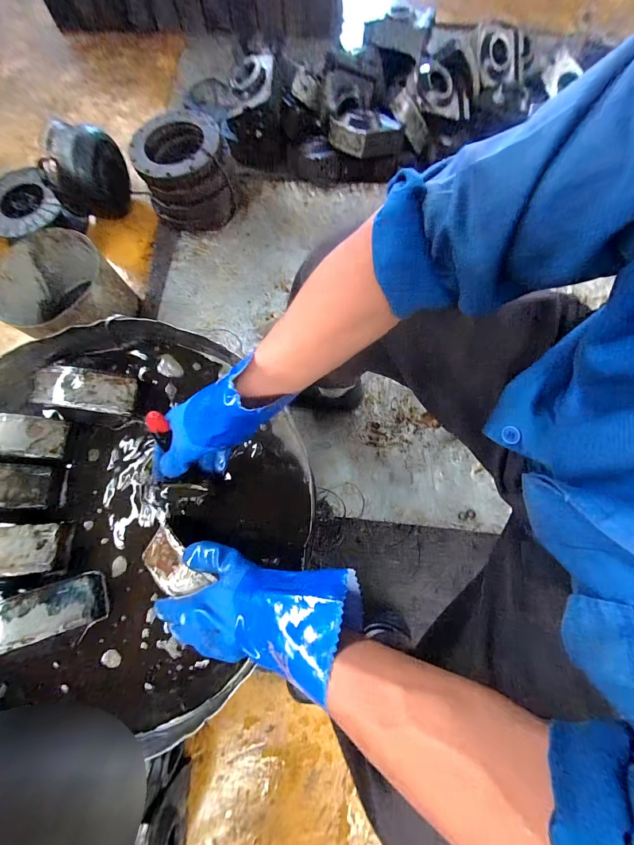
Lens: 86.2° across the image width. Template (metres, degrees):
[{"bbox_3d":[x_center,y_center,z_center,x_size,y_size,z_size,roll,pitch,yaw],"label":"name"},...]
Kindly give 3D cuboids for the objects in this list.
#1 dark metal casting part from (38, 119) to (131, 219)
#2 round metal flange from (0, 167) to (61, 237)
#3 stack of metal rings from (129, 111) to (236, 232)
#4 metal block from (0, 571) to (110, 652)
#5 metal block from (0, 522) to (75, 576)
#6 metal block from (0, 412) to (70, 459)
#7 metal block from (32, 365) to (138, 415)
[{"bbox_3d":[-0.670,-0.732,1.011,0.197,0.224,0.144,-12,74,-3],"label":"dark metal casting part"},{"bbox_3d":[-0.883,-0.641,0.994,0.218,0.041,0.243,-36,77,-9],"label":"round metal flange"},{"bbox_3d":[-0.377,-0.726,1.003,0.253,0.182,0.274,-12,74,-3],"label":"stack of metal rings"},{"bbox_3d":[-0.362,0.247,0.427,0.167,0.049,0.072,-13,73,-16],"label":"metal block"},{"bbox_3d":[-0.420,0.169,0.449,0.152,0.048,0.065,1,73,-12],"label":"metal block"},{"bbox_3d":[-0.450,0.017,0.490,0.158,0.033,0.058,5,74,2],"label":"metal block"},{"bbox_3d":[-0.345,-0.049,0.499,0.145,0.030,0.058,7,74,3],"label":"metal block"}]

